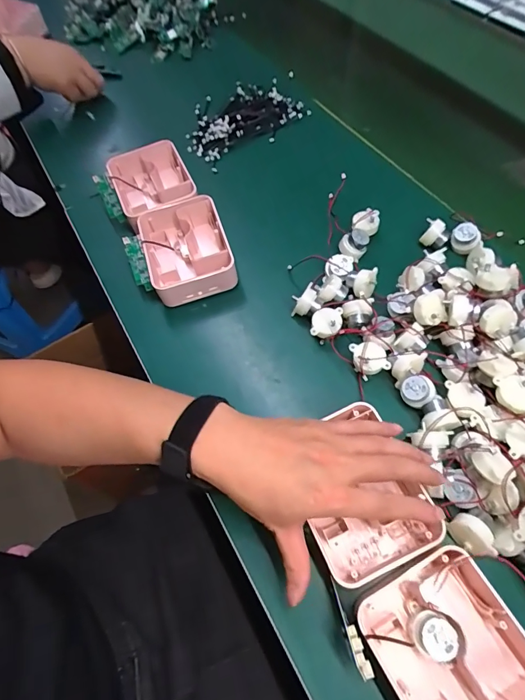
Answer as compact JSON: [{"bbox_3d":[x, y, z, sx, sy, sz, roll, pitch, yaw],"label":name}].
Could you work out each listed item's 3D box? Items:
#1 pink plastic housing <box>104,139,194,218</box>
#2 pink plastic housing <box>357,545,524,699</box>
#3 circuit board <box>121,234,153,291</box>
[{"bbox_3d":[-0.153,-0.225,0.569,0.099,0.063,0.135,-23,63,-9],"label":"pink plastic housing"},{"bbox_3d":[0.145,0.235,0.298,0.100,0.064,0.134,-28,63,-12],"label":"pink plastic housing"},{"bbox_3d":[-0.153,-0.107,0.494,0.022,0.011,0.070,-18,87,-7],"label":"circuit board"}]

